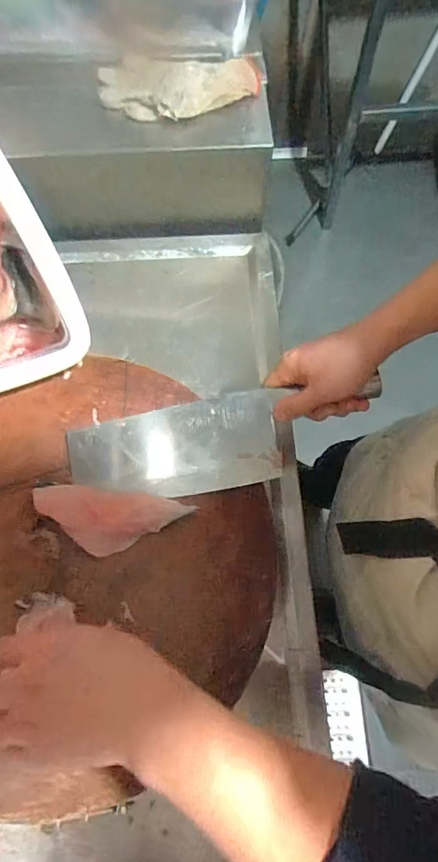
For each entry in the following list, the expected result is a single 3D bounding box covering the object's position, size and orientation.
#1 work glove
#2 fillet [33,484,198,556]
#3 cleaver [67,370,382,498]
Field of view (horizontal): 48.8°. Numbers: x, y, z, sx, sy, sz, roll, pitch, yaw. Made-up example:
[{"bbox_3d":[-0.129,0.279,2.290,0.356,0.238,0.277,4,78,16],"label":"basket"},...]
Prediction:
[{"bbox_3d":[-0.047,-0.411,0.576,0.187,0.028,0.079,-5,72,-2],"label":"work glove"},{"bbox_3d":[-0.104,0.084,0.456,0.144,0.025,0.060,6,72,2],"label":"fillet"},{"bbox_3d":[0.007,0.008,0.485,0.311,0.017,0.093,-9,72,0],"label":"cleaver"}]

